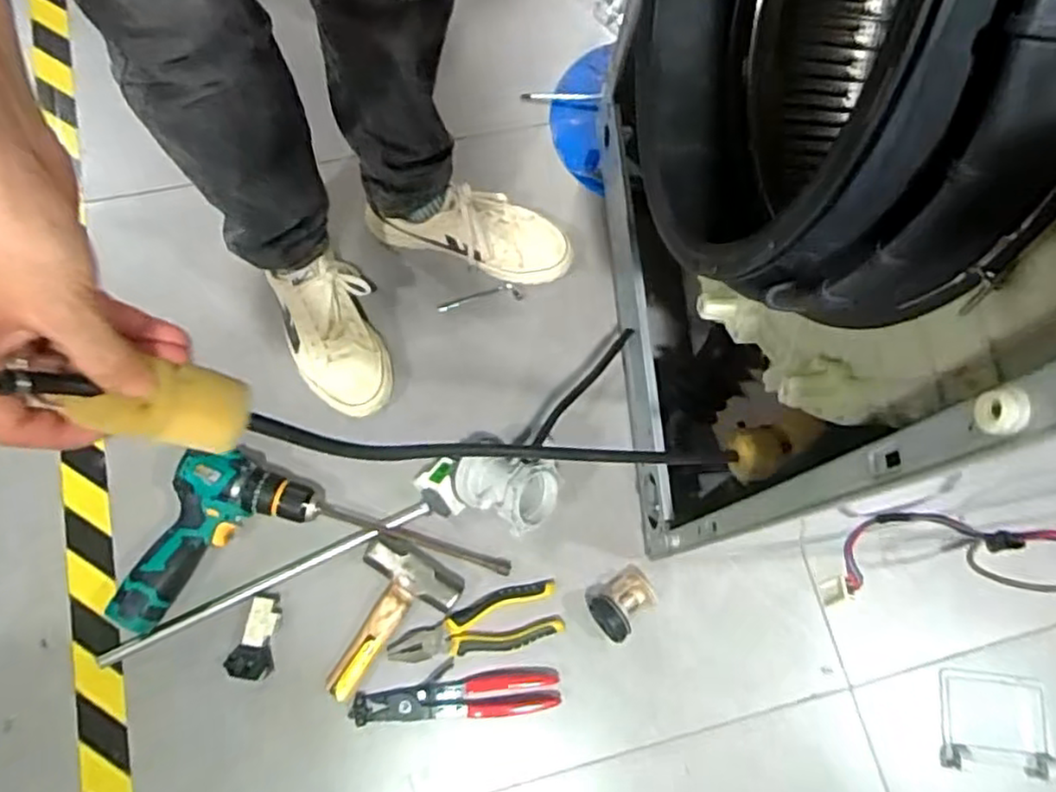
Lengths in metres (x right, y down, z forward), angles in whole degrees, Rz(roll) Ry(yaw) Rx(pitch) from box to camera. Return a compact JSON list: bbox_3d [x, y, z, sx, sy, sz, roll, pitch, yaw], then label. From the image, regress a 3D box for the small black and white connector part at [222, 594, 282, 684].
[{"bbox_3d":[-0.297,0.262,0.755,0.045,0.022,0.089,6,72,0],"label":"small black and white connector part"}]

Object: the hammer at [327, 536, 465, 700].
[{"bbox_3d":[-0.163,0.243,0.752,0.113,0.043,0.167,34,74,9],"label":"hammer"}]

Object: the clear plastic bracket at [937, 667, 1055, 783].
[{"bbox_3d":[0.517,0.361,0.772,0.118,0.018,0.104,7,72,0],"label":"clear plastic bracket"}]

